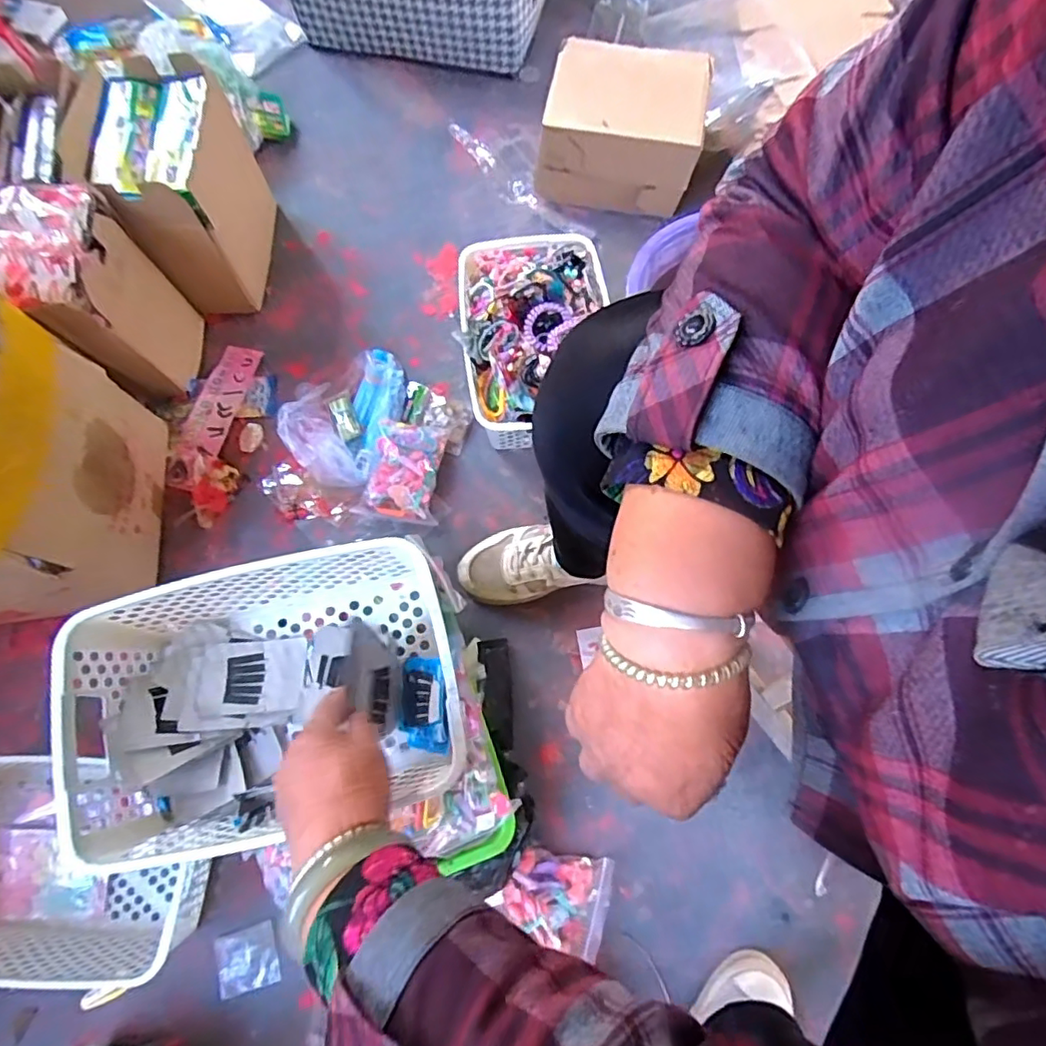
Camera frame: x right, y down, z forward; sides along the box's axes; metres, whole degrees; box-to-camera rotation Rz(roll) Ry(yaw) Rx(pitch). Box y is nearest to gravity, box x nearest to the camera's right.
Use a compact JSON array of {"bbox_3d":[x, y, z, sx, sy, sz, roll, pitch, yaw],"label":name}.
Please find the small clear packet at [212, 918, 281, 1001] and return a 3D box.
[{"bbox_3d":[-0.299,0.472,0.636,0.069,0.004,0.059,-20,68,0],"label":"small clear packet"}]

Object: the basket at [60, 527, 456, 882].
[{"bbox_3d":[-0.200,0.141,0.472,0.289,0.105,0.192,-15,71,-4],"label":"basket"}]

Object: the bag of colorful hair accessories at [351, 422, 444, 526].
[{"bbox_3d":[-0.161,-0.075,0.798,0.101,0.043,0.142,9,71,5],"label":"bag of colorful hair accessories"}]

